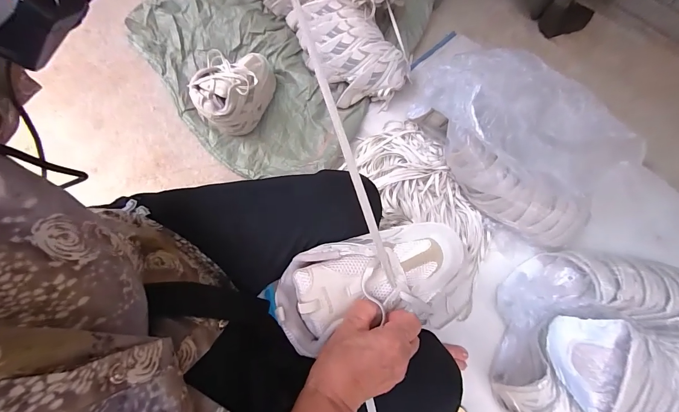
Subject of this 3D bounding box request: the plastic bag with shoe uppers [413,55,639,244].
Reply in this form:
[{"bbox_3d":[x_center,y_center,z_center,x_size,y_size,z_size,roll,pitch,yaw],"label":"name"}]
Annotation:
[{"bbox_3d":[0.388,-0.144,0.717,0.417,0.197,0.278,36,71,10],"label":"plastic bag with shoe uppers"}]

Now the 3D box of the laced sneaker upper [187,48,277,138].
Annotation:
[{"bbox_3d":[-0.251,-0.292,0.846,0.116,0.155,0.232,29,70,8],"label":"laced sneaker upper"}]

